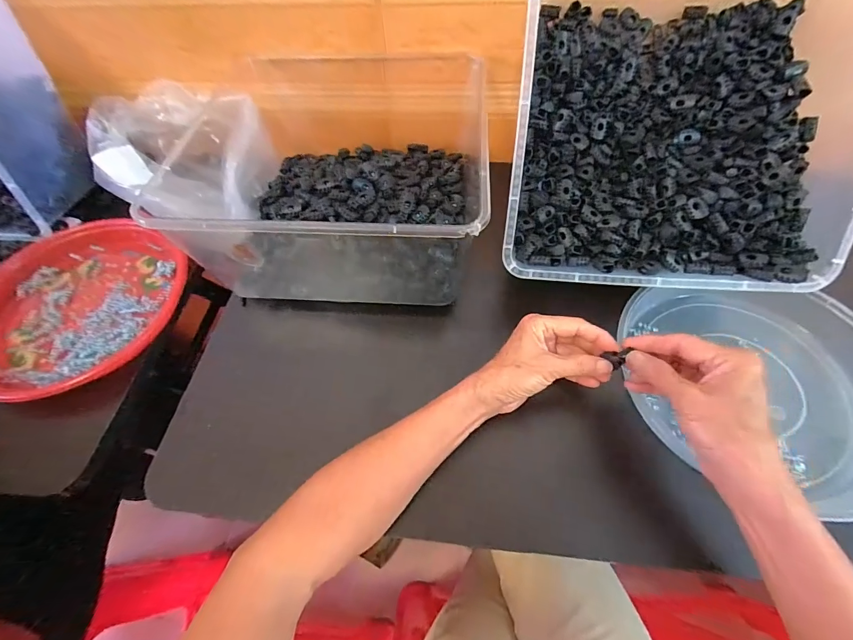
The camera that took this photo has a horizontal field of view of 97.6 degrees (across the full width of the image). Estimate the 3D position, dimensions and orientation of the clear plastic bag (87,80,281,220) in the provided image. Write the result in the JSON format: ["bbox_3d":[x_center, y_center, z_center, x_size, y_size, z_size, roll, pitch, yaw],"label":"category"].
[{"bbox_3d":[-0.312,-0.208,0.500,0.217,0.121,0.160,15,60,12],"label":"clear plastic bag"}]

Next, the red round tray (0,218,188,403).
[{"bbox_3d":[-0.409,-0.020,0.436,0.249,0.034,0.240,15,60,12],"label":"red round tray"}]

